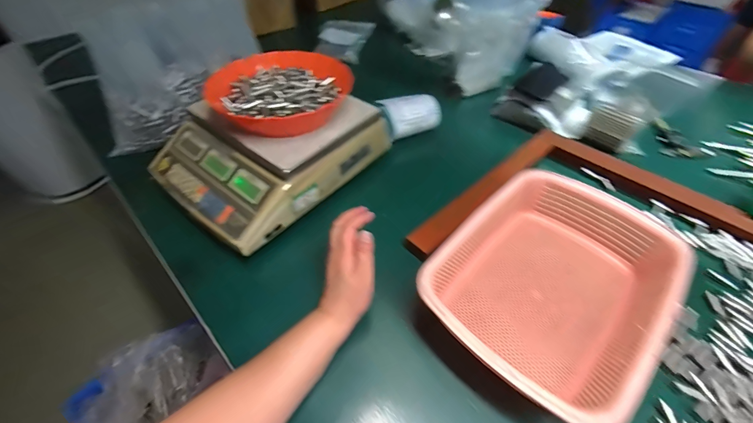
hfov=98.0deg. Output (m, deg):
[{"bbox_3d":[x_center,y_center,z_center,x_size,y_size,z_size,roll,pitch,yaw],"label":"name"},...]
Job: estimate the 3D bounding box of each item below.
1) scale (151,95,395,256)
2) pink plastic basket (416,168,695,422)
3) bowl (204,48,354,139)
[{"bbox_3d":[-0.181,-0.109,0.549,0.267,0.106,0.315,30,55,25],"label":"scale"},{"bbox_3d":[0.199,0.087,0.396,0.293,0.075,0.226,-37,57,-28],"label":"pink plastic basket"},{"bbox_3d":[-0.152,-0.197,0.526,0.214,0.046,0.228,0,48,0],"label":"bowl"}]

